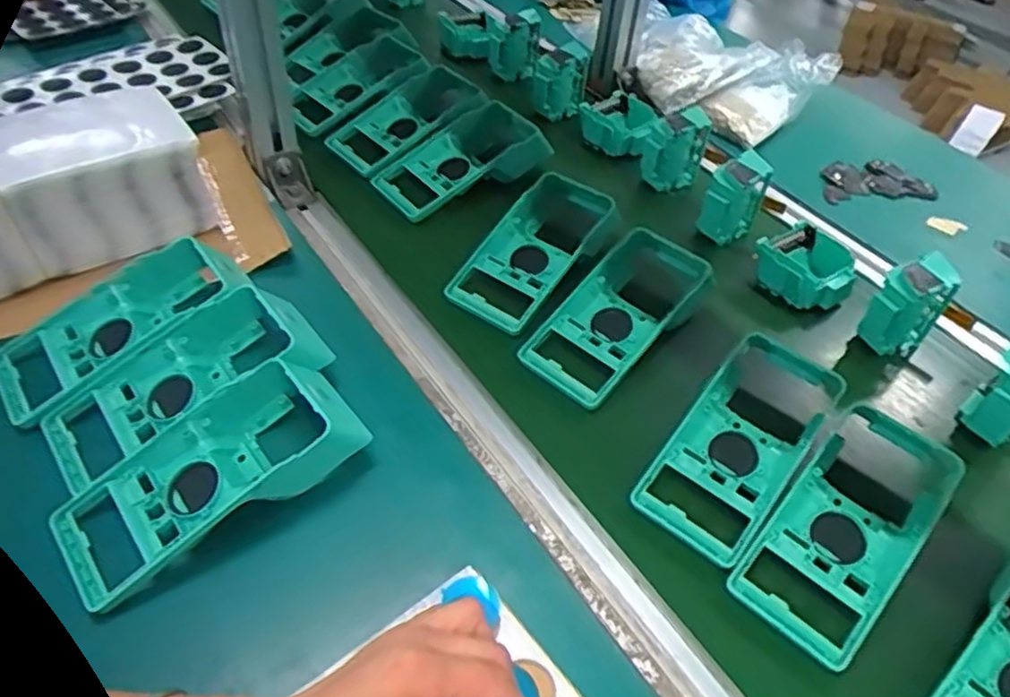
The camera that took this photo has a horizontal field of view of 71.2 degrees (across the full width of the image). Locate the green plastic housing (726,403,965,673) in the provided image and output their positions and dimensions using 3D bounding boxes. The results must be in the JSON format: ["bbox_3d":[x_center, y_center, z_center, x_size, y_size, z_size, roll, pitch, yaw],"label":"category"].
[{"bbox_3d":[0.227,0.114,0.467,0.085,0.051,0.178,36,52,25],"label":"green plastic housing"}]

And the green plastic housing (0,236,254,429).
[{"bbox_3d":[-0.290,-0.019,0.536,0.185,0.057,0.091,-23,53,-27],"label":"green plastic housing"}]

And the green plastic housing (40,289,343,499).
[{"bbox_3d":[-0.227,0.033,0.513,0.193,0.060,0.095,-30,55,-13],"label":"green plastic housing"}]

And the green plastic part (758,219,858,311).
[{"bbox_3d":[0.285,-0.074,0.667,0.085,0.041,0.077,37,53,26],"label":"green plastic part"}]

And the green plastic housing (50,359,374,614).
[{"bbox_3d":[-0.190,0.079,0.455,0.187,0.052,0.086,-25,54,-28],"label":"green plastic housing"}]

